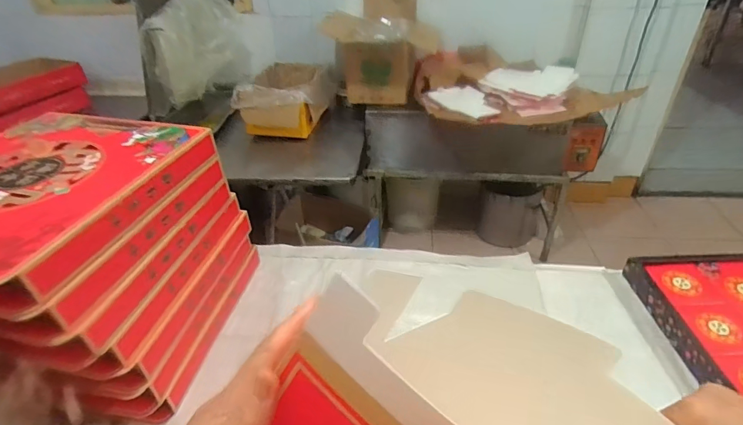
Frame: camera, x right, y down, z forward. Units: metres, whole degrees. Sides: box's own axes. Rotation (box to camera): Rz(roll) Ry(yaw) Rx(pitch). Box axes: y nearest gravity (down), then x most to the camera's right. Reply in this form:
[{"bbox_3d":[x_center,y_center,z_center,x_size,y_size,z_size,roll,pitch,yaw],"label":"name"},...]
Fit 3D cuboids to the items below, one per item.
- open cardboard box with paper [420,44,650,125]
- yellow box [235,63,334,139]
[{"bbox_3d":[0.615,-0.522,1.751,0.870,0.159,0.463,1,36,6],"label":"open cardboard box with paper"},{"bbox_3d":[-0.350,-0.515,1.879,0.349,0.203,0.436,2,36,8],"label":"yellow box"}]

